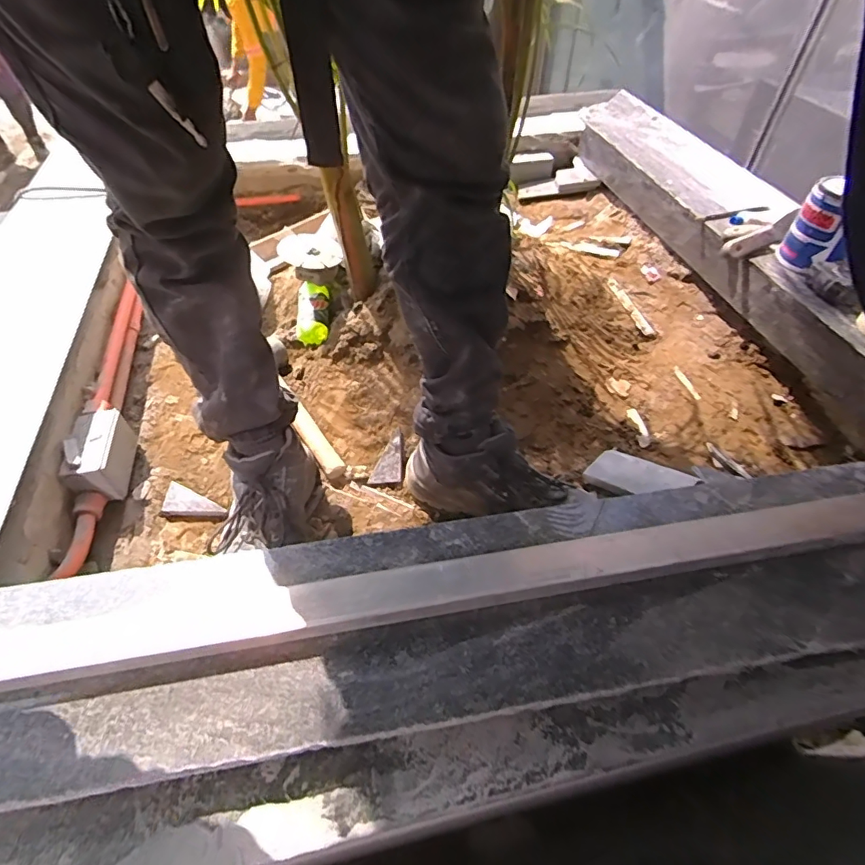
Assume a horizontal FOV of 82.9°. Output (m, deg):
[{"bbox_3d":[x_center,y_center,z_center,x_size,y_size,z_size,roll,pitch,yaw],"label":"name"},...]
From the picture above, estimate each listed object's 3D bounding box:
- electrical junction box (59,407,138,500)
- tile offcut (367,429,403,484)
[{"bbox_3d":[-0.485,0.036,0.728,0.068,0.089,0.128,-11,51,-9],"label":"electrical junction box"},{"bbox_3d":[-0.072,0.037,0.768,0.053,0.009,0.084,-5,69,14],"label":"tile offcut"}]

